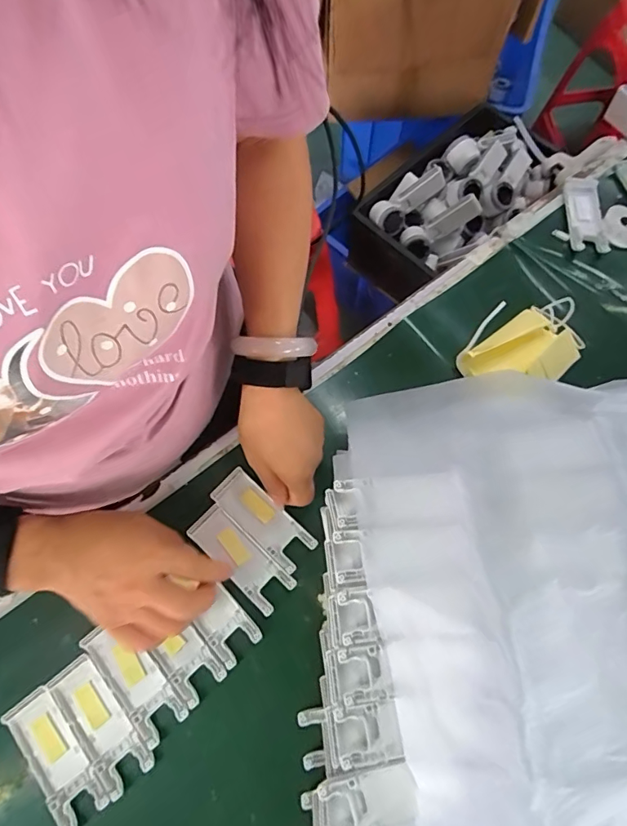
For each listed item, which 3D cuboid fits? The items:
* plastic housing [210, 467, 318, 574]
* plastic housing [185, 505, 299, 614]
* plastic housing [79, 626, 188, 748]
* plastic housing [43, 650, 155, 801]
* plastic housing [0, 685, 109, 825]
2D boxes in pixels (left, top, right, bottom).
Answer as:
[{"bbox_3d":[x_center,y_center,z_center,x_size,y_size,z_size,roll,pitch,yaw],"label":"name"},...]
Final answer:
[{"bbox_3d":[-0.049,0.101,0.450,0.104,0.006,0.041,42,76,12],"label":"plastic housing"},{"bbox_3d":[-0.067,0.133,0.437,0.105,0.007,0.038,43,76,13],"label":"plastic housing"},{"bbox_3d":[-0.154,0.226,0.405,0.039,0.011,0.104,-41,75,-13],"label":"plastic housing"},{"bbox_3d":[-0.177,0.257,0.392,0.041,0.009,0.104,-40,75,-13],"label":"plastic housing"},{"bbox_3d":[-0.210,0.280,0.384,0.041,0.011,0.104,-37,75,-12],"label":"plastic housing"}]

